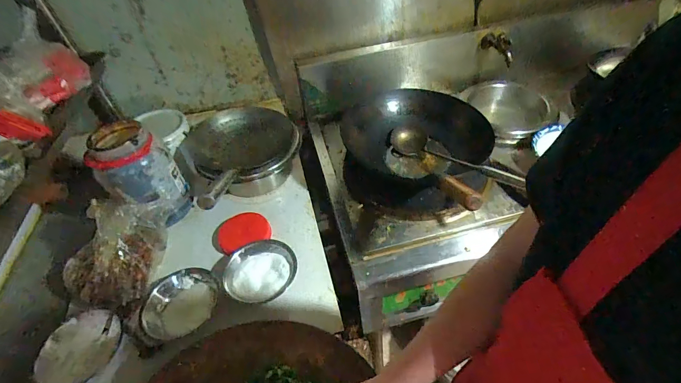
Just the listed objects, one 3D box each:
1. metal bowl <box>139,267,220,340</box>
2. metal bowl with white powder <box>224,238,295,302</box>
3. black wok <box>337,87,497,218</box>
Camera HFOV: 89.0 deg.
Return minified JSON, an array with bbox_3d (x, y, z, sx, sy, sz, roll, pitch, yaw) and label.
[{"bbox_3d":[-0.336,0.231,0.742,0.140,0.037,0.153,-4,46,4],"label":"metal bowl"},{"bbox_3d":[-0.181,0.175,0.786,0.154,0.037,0.151,-4,46,4],"label":"metal bowl with white powder"},{"bbox_3d":[0.224,-0.123,0.957,0.423,0.129,0.401,-4,46,4],"label":"black wok"}]

